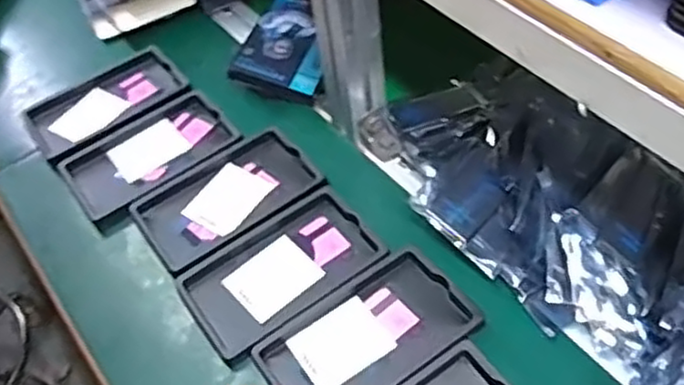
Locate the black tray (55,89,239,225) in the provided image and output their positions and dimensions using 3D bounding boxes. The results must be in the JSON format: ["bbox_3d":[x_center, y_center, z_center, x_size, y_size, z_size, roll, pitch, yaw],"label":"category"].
[{"bbox_3d":[-0.191,-0.040,0.699,0.158,0.016,0.098,-31,54,-20],"label":"black tray"}]

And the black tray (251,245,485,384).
[{"bbox_3d":[0.019,0.112,0.554,0.155,0.020,0.092,-29,54,-18],"label":"black tray"}]

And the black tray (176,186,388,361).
[{"bbox_3d":[-0.052,0.063,0.599,0.157,0.013,0.093,-30,54,-19],"label":"black tray"}]

